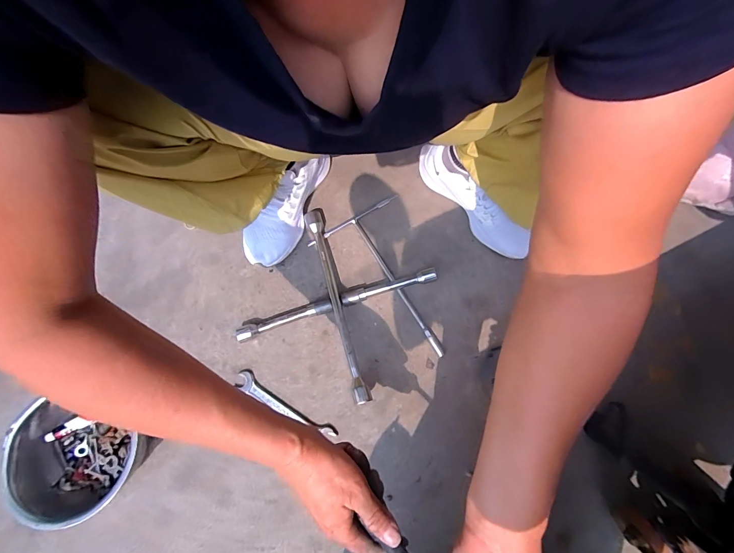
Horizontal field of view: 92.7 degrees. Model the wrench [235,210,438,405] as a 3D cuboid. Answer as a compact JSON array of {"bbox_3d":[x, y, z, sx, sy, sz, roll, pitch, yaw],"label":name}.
[{"bbox_3d":[-0.054,0.044,0.592,0.248,0.040,0.251,28,74,9],"label":"wrench"}]

